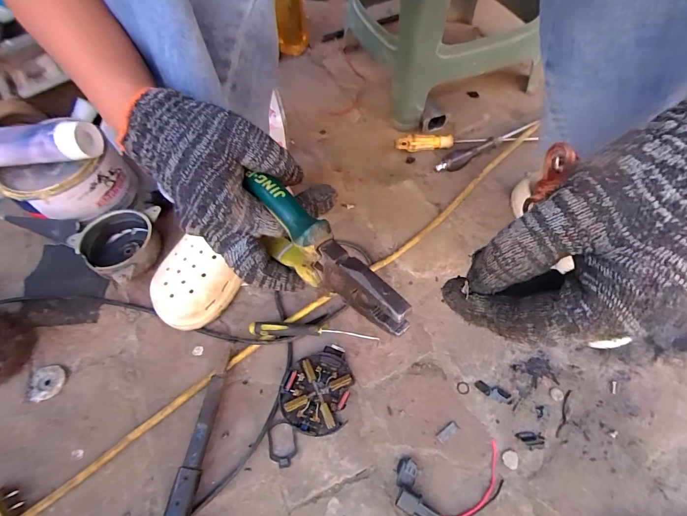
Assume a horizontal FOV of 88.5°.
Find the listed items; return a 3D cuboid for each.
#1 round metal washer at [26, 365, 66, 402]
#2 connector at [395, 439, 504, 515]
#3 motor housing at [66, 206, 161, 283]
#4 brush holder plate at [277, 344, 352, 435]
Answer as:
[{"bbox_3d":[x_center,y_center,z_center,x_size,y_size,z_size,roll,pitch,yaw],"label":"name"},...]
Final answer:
[{"bbox_3d":[-0.369,0.156,0.439,0.038,0.009,0.041,-2,61,2],"label":"round metal washer"},{"bbox_3d":[0.112,0.237,0.366,0.117,0.012,0.062,-9,59,-2],"label":"connector"},{"bbox_3d":[-0.315,-0.026,0.517,0.128,0.043,0.118,26,64,18],"label":"motor housing"},{"bbox_3d":[-0.032,0.153,0.418,0.077,0.019,0.098,7,59,8],"label":"brush holder plate"}]

